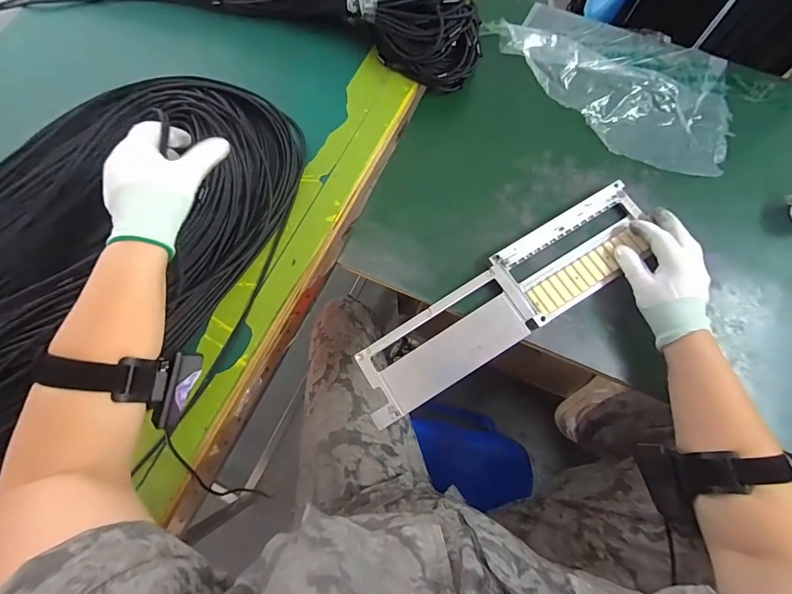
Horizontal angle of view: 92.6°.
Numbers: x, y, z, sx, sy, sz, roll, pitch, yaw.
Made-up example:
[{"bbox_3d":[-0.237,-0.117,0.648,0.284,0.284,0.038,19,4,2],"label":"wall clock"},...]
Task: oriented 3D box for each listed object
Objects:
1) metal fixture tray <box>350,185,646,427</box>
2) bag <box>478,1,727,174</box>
[{"bbox_3d":[0.133,0.002,0.446,0.397,0.019,0.100,-36,77,-6],"label":"metal fixture tray"},{"bbox_3d":[0.318,-0.319,0.521,0.216,0.042,0.356,-43,78,-11],"label":"bag"}]

